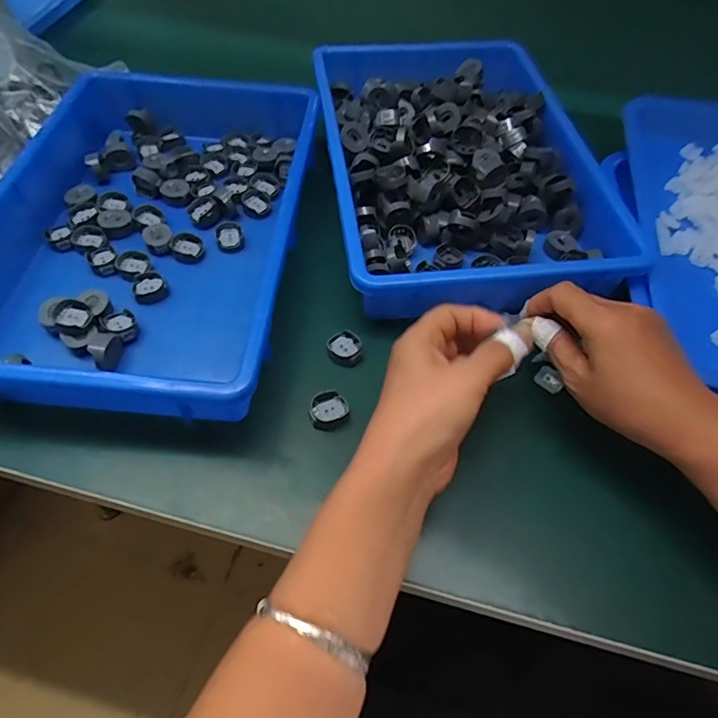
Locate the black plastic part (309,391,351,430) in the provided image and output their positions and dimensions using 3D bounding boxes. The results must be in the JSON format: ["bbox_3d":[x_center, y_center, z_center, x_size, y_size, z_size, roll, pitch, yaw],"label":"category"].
[{"bbox_3d":[-0.022,0.038,0.382,0.029,0.010,0.027,1,56,-2],"label":"black plastic part"}]

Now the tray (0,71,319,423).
[{"bbox_3d":[-0.180,-0.122,0.456,0.241,0.066,0.371,5,56,1],"label":"tray"}]

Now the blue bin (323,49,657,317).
[{"bbox_3d":[0.094,-0.203,0.509,0.242,0.073,0.365,-6,56,-7],"label":"blue bin"}]

